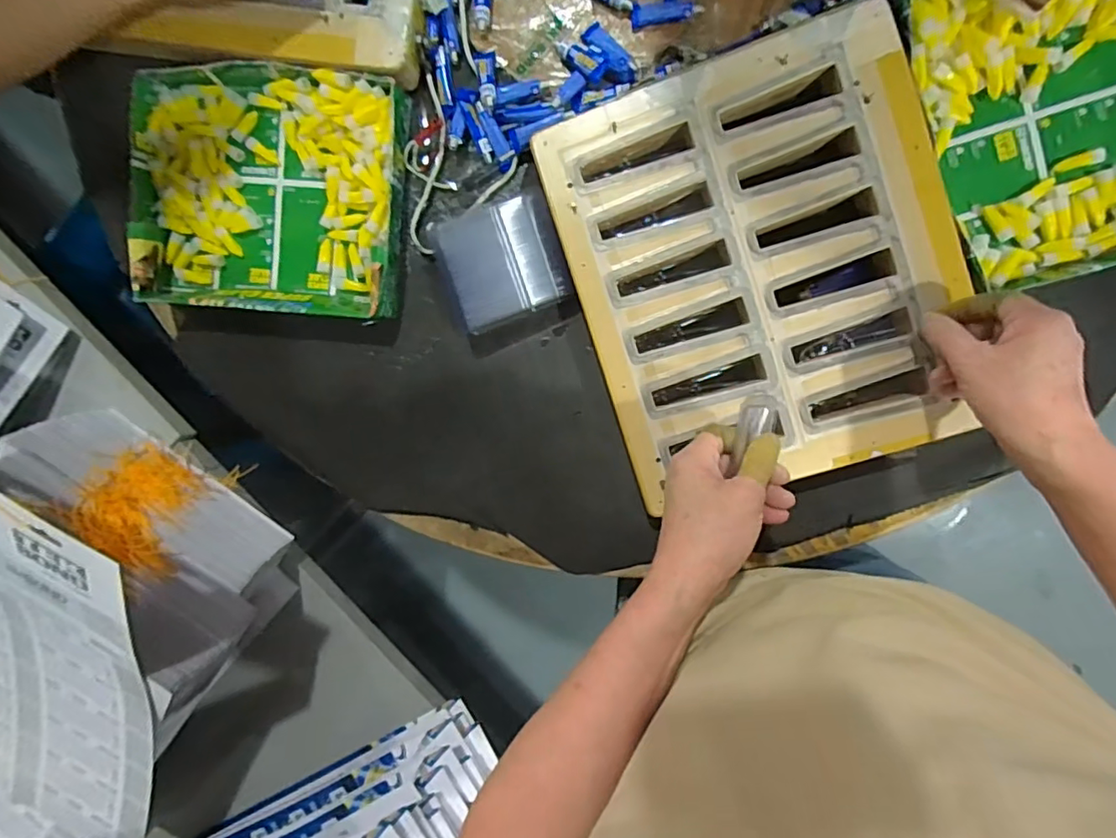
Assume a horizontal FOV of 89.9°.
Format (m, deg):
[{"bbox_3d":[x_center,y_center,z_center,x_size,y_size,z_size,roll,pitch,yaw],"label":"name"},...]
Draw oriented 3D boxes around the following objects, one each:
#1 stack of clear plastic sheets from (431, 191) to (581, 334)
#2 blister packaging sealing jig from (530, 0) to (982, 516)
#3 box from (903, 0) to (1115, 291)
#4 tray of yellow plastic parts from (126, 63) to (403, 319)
[{"bbox_3d":[-0.047,-0.142,0.502,0.104,0.033,0.099,-17,95,8],"label":"stack of clear plastic sheets"},{"bbox_3d":[0.166,-0.121,0.467,0.287,0.044,0.332,-18,95,8],"label":"blister packaging sealing jig"},{"bbox_3d":[0.402,-0.243,0.431,0.214,0.048,0.249,-15,95,8],"label":"box"},{"bbox_3d":[-0.270,-0.209,0.515,0.256,0.036,0.216,6,98,6],"label":"tray of yellow plastic parts"}]

